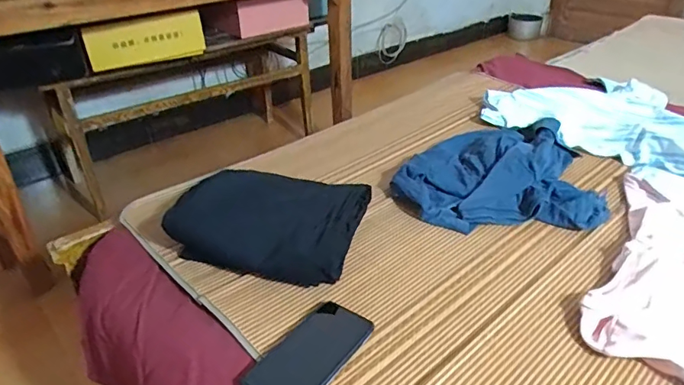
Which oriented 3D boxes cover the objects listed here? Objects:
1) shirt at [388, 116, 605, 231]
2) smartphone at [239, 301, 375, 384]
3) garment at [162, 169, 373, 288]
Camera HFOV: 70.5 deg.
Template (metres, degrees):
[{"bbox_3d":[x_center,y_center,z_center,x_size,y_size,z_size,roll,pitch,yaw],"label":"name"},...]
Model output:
[{"bbox_3d":[0.267,-0.040,0.871,0.350,0.065,0.273,-1,32,1],"label":"shirt"},{"bbox_3d":[-0.037,0.182,0.555,0.081,0.016,0.162,19,37,30],"label":"smartphone"},{"bbox_3d":[-0.112,0.035,0.760,0.281,0.059,0.222,9,33,17],"label":"garment"}]

